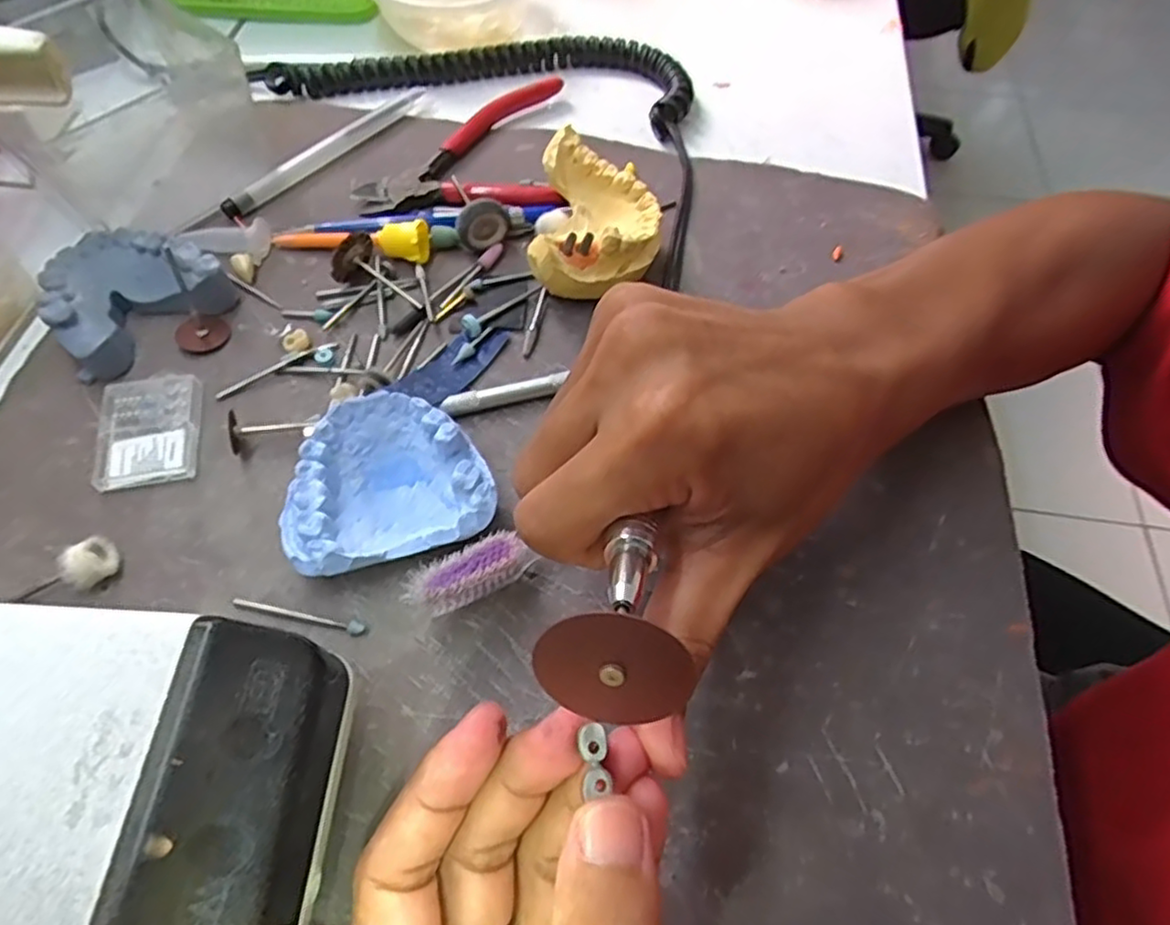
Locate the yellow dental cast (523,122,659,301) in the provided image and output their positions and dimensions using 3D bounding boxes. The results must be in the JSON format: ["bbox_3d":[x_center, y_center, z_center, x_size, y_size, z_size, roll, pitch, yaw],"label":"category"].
[{"bbox_3d":[0.006,-0.103,0.301,0.052,0.040,0.066,6,60,3],"label":"yellow dental cast"}]

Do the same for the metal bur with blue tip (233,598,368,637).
[{"bbox_3d":[-0.096,0.051,0.230,0.046,0.004,0.005,13,61,6],"label":"metal bur with blue tip"}]

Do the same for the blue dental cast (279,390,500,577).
[{"bbox_3d":[-0.069,0.007,0.241,0.067,0.029,0.056,-14,61,-9],"label":"blue dental cast"}]

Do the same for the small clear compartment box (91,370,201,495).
[{"bbox_3d":[-0.168,-0.013,0.264,0.035,0.005,0.048,-12,61,-8],"label":"small clear compartment box"}]

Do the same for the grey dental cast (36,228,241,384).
[{"bbox_3d":[-0.191,-0.073,0.286,0.054,0.024,0.065,40,67,20],"label":"grey dental cast"}]

